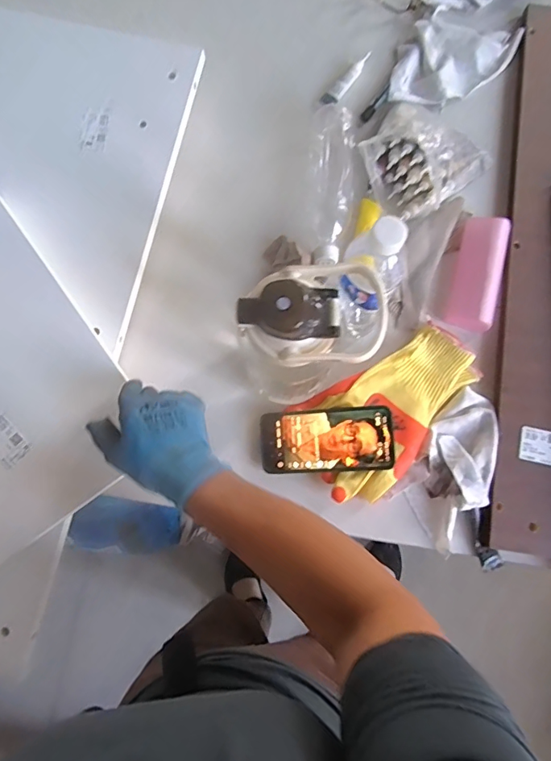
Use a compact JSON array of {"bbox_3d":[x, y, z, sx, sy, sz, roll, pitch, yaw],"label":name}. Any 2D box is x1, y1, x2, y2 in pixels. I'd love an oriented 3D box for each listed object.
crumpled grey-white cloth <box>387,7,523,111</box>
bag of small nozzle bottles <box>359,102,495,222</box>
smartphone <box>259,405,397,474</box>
[{"bbox_3d":[0.253,-0.476,0.710,0.202,0.016,0.129,-42,82,-7],"label":"crumpled grey-white cloth"},{"bbox_3d":[0.211,-0.307,0.630,0.167,0.079,0.122,-38,82,-10],"label":"bag of small nozzle bottles"},{"bbox_3d":[0.060,0.072,0.578,0.162,0.007,0.073,-6,84,14],"label":"smartphone"}]

